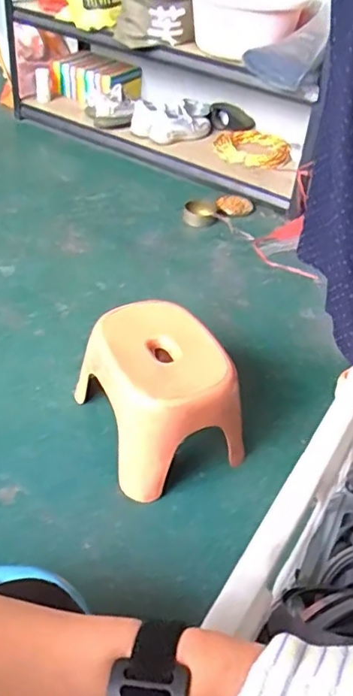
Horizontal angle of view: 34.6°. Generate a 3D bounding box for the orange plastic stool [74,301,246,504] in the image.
[{"bbox_3d":[-0.040,0.072,0.988,0.213,0.223,0.270,-19,43,-25],"label":"orange plastic stool"}]

